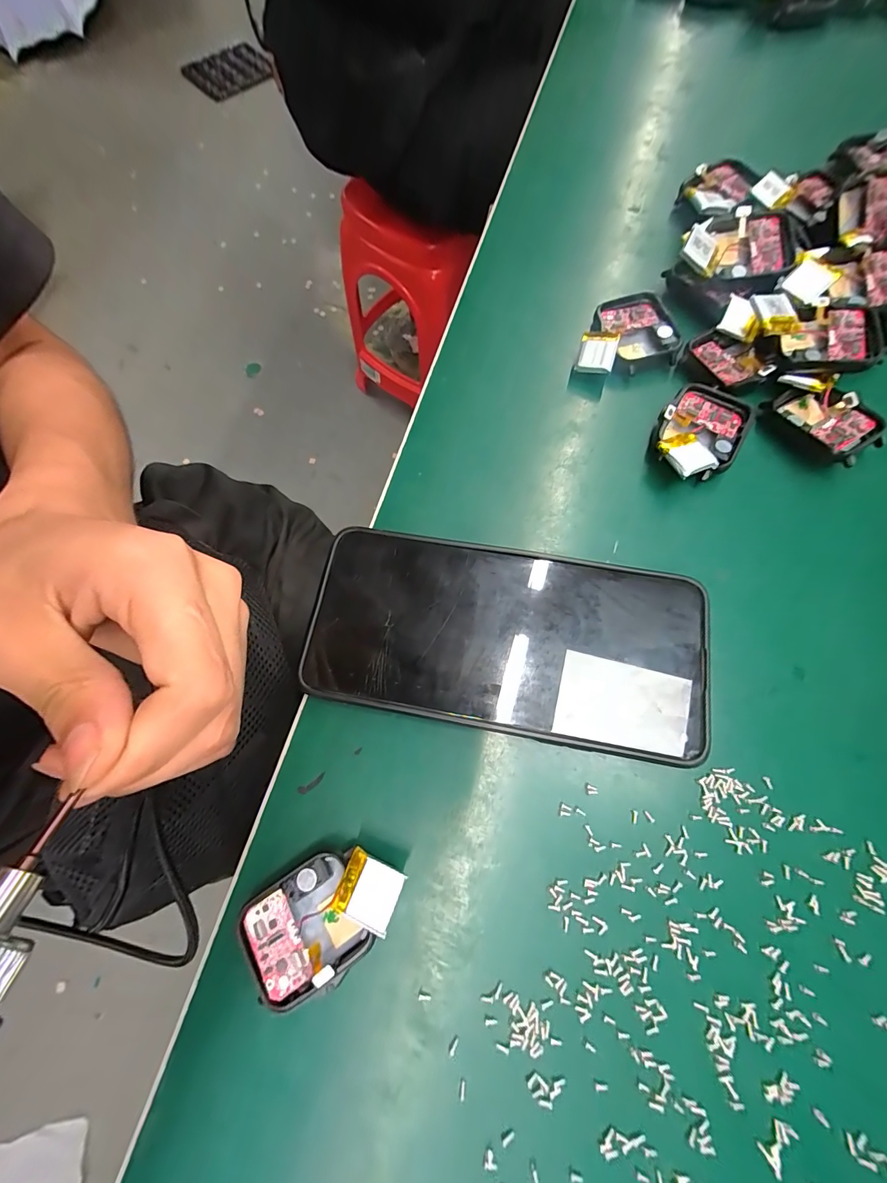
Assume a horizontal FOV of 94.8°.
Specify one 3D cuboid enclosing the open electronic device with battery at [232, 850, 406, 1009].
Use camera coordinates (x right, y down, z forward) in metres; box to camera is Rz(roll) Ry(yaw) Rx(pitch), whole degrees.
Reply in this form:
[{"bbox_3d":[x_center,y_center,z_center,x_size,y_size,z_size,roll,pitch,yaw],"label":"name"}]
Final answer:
[{"bbox_3d":[-0.042,0.116,0.148,0.058,0.017,0.037,-31,75,-7],"label":"open electronic device with battery"}]

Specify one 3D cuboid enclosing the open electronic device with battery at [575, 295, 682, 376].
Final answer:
[{"bbox_3d":[0.093,-0.139,0.220,0.057,0.016,0.042,-19,74,-3],"label":"open electronic device with battery"}]

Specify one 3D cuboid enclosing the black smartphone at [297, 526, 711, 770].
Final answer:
[{"bbox_3d":[0.025,0.020,0.176,0.161,0.013,0.076,10,74,5],"label":"black smartphone"}]

